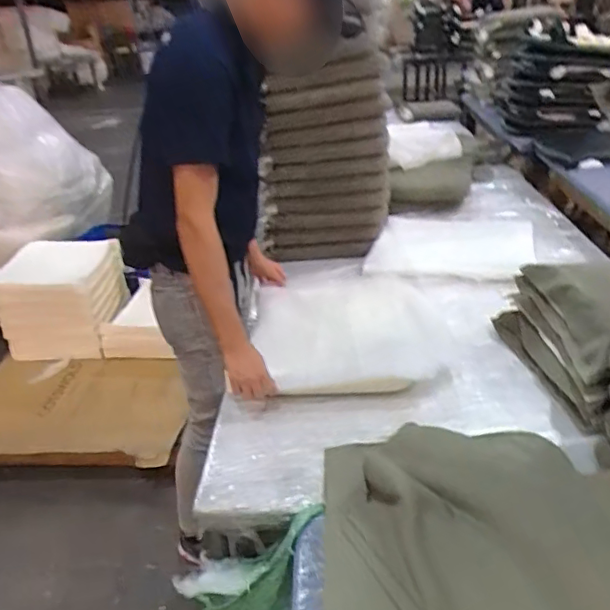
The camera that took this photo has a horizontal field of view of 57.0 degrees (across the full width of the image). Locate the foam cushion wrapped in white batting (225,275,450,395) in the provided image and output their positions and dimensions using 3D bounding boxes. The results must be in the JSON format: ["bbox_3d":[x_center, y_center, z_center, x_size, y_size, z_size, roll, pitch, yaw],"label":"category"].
[{"bbox_3d":[0.117,0.069,1.559,0.504,0.062,0.566,-4,27,4],"label":"foam cushion wrapped in white batting"}]

